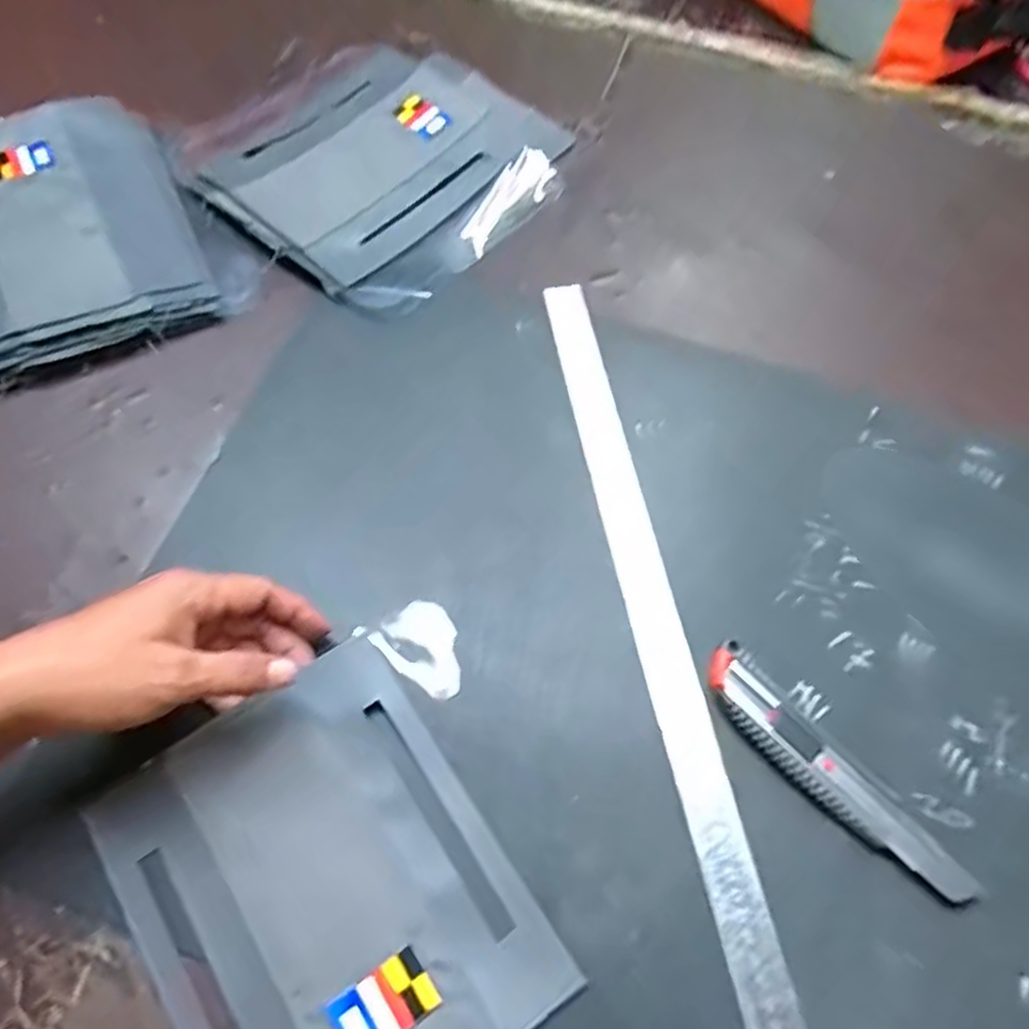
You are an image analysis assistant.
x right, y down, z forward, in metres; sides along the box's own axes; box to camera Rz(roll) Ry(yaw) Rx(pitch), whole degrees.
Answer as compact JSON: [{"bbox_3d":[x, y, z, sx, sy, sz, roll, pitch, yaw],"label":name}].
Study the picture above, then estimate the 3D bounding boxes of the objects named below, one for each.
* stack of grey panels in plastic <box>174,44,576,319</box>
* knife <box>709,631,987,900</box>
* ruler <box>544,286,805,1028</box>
[{"bbox_3d":[-0.112,-0.299,0.617,0.253,0.030,0.264,38,68,16],"label":"stack of grey panels in plastic"},{"bbox_3d":[0.177,0.143,0.413,0.036,0.018,0.172,-40,71,-19],"label":"knife"},{"bbox_3d":[0.087,0.053,0.459,0.032,0.009,0.523,-8,64,-6],"label":"ruler"}]

